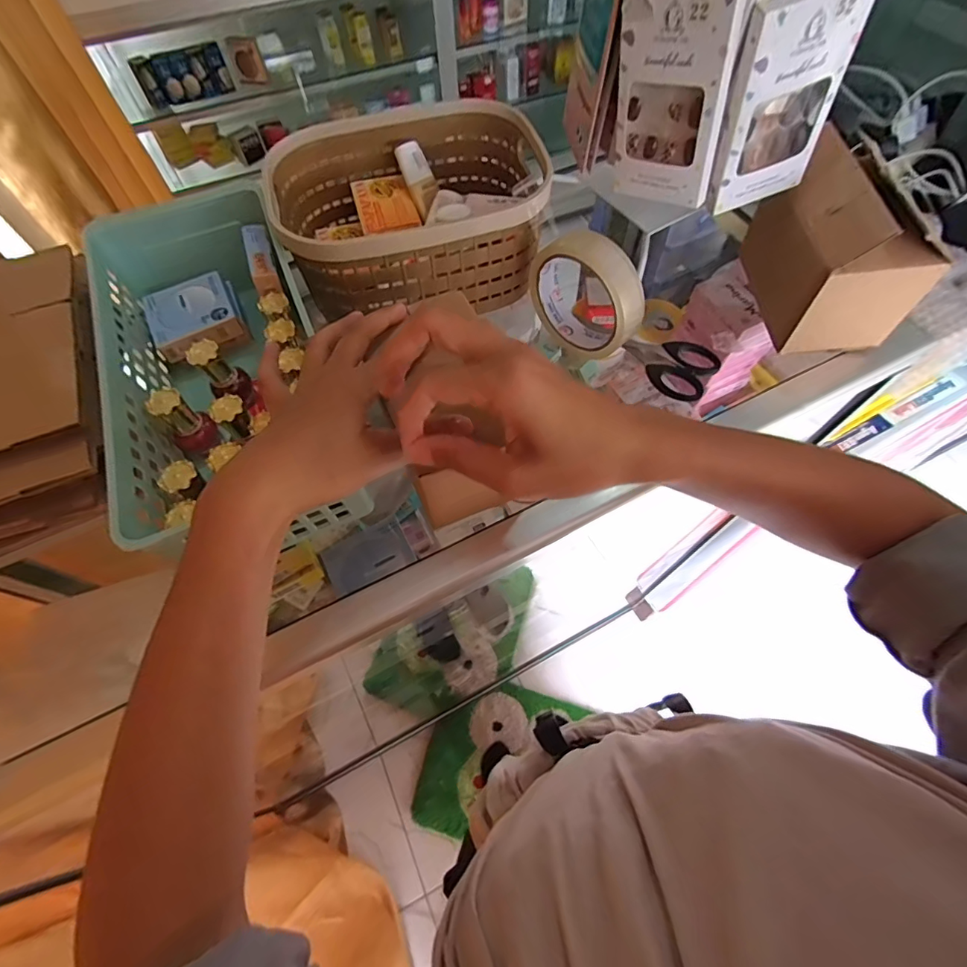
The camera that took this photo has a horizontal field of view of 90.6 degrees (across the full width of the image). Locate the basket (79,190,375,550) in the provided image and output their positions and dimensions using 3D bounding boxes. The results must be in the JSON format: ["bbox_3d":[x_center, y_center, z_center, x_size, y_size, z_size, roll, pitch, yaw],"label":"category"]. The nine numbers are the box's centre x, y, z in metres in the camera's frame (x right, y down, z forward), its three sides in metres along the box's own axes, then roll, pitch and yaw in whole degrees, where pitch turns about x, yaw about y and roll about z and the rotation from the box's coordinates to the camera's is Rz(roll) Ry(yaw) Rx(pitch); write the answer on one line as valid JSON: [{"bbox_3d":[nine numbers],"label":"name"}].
[{"bbox_3d":[-0.196,-0.091,0.352,0.118,0.075,0.284,-22,63,-10],"label":"basket"}]

